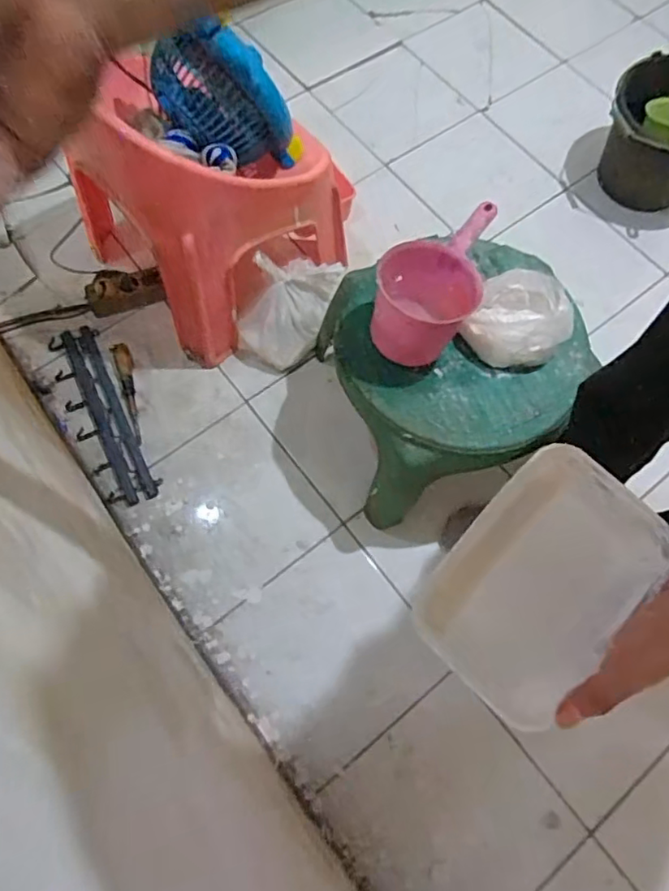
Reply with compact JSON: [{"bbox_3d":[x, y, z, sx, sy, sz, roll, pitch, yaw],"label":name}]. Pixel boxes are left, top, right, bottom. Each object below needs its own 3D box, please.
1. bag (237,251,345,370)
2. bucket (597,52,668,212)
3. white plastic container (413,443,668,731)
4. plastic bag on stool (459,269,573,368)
[{"bbox_3d":[-0.078,-0.274,1.102,0.126,0.173,0.230,32,71,9],"label":"bag"},{"bbox_3d":[0.747,-0.685,1.290,0.268,0.213,0.268,1,69,-2],"label":"bucket"},{"bbox_3d":[0.147,0.096,0.424,0.116,0.055,0.173,38,89,10],"label":"white plastic container"},{"bbox_3d":[0.276,-0.192,0.856,0.146,0.067,0.150,28,71,8],"label":"plastic bag on stool"}]

